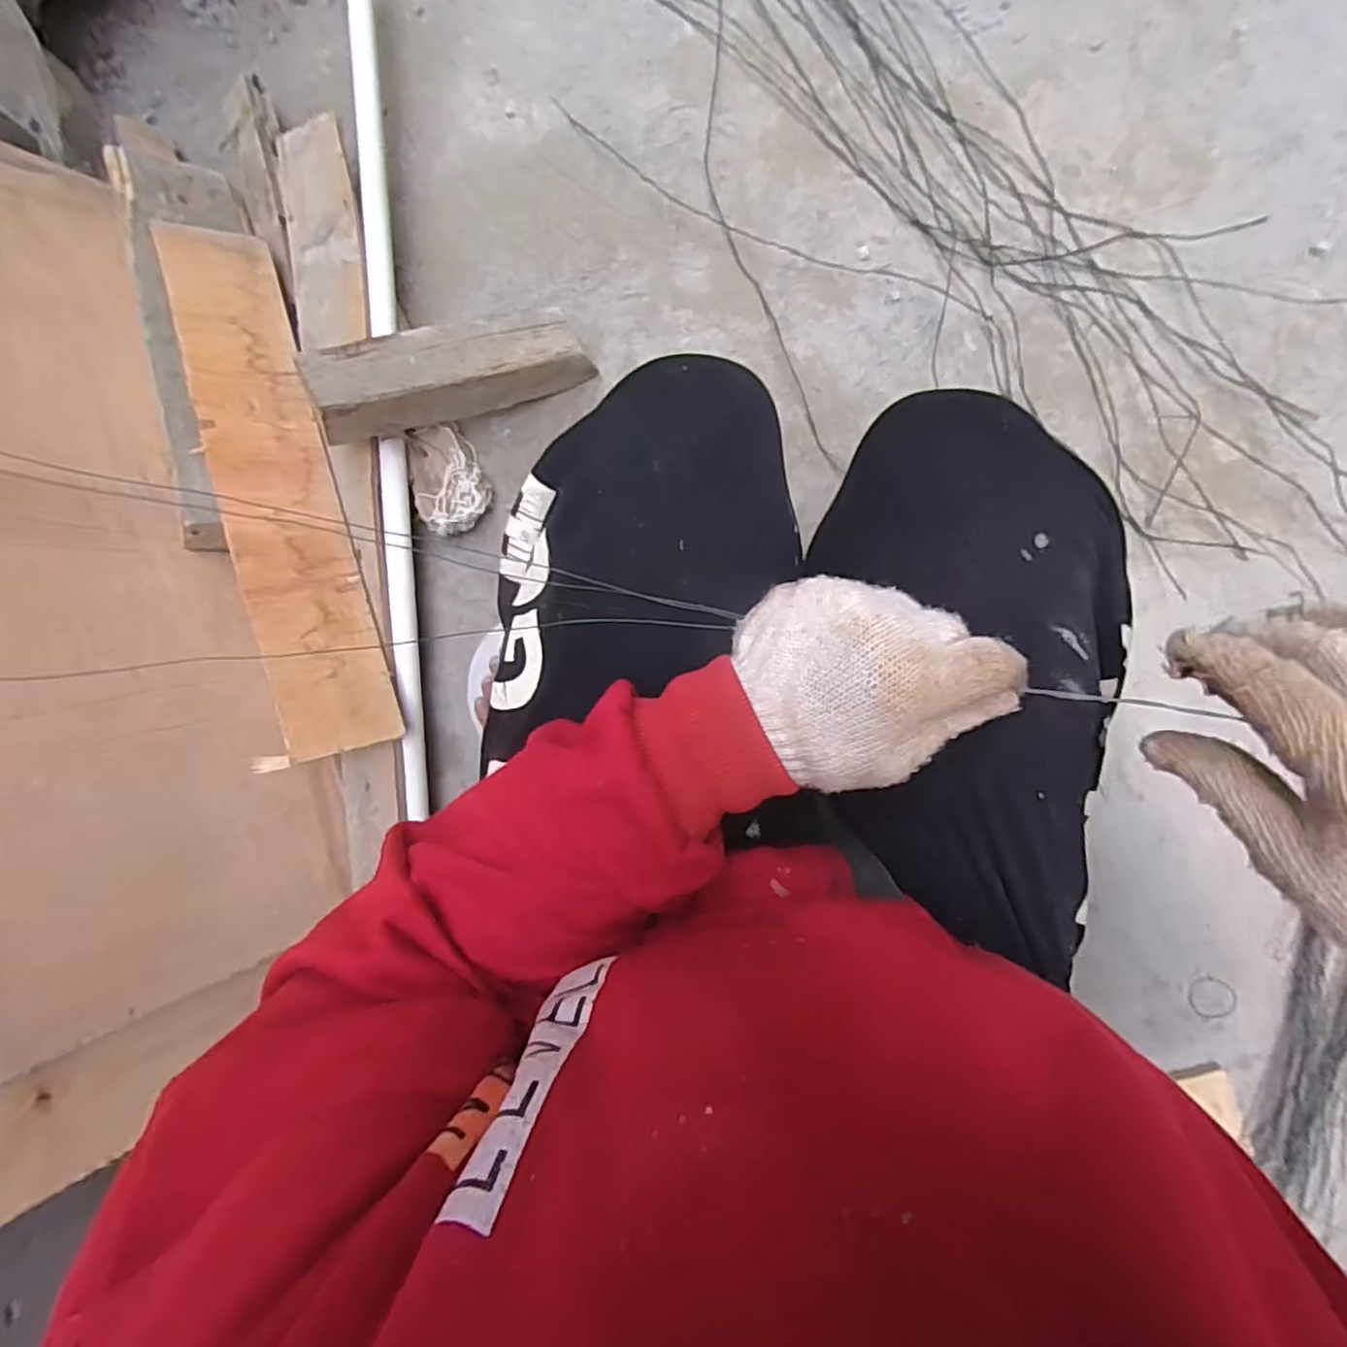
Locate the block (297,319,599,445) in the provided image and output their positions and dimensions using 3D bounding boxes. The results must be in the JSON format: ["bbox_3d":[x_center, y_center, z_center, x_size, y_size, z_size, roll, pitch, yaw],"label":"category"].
[{"bbox_3d":[-0.175,-0.254,0.548,0.240,0.052,0.059,-23,88,-25],"label":"block"}]

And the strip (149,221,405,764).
[{"bbox_3d":[-0.329,-0.159,0.547,0.089,0.010,0.460,-14,82,-37],"label":"strip"}]

